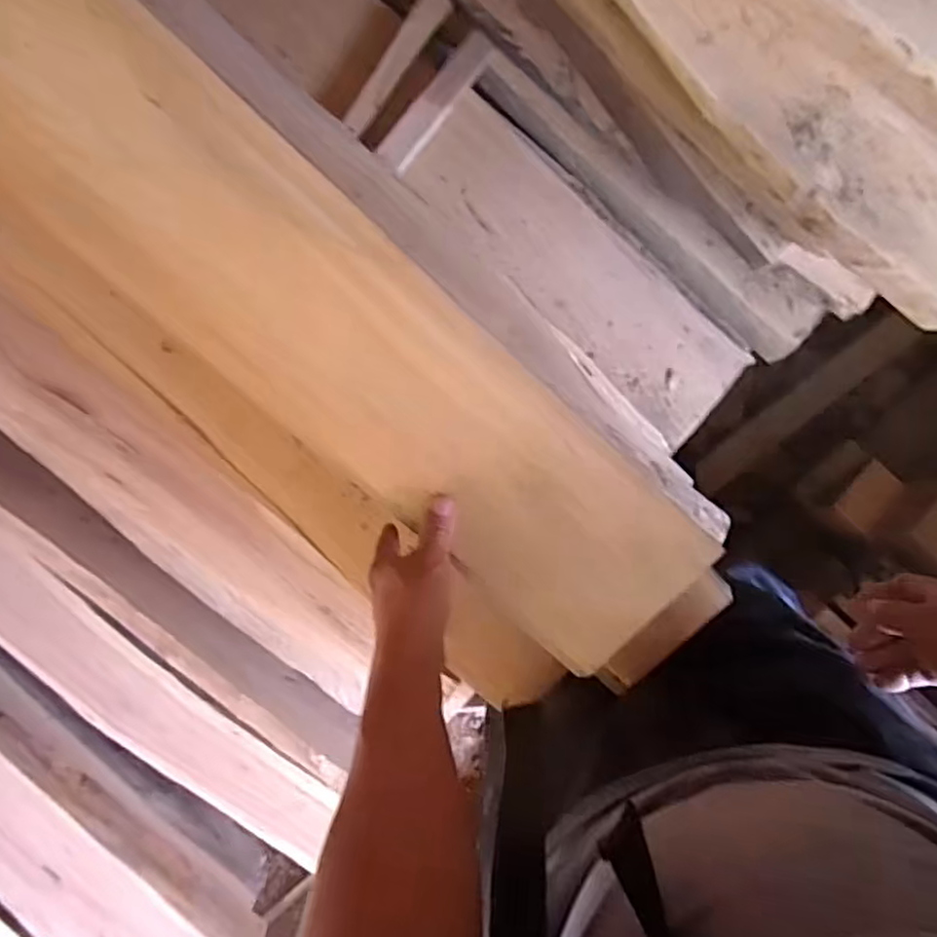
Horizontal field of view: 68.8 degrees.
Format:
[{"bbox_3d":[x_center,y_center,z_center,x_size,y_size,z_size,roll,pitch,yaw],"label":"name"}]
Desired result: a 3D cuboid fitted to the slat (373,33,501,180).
[{"bbox_3d":[-0.036,-0.404,0.756,0.040,0.036,0.178,35,94,-2],"label":"slat"}]

